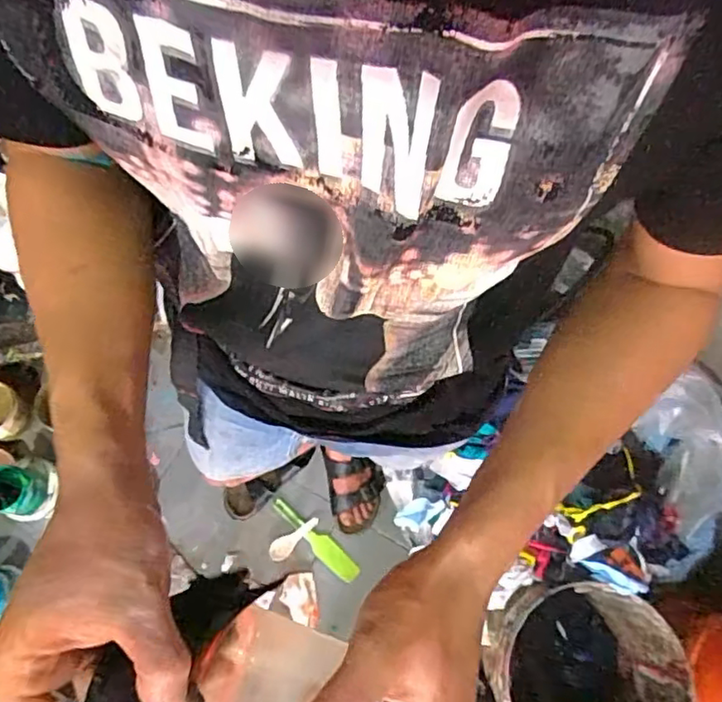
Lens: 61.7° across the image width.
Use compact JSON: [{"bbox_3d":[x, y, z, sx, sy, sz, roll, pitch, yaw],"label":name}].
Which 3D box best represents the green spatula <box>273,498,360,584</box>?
[{"bbox_3d":[-0.104,0.432,1.387,0.247,0.013,0.051,44,78,4],"label":"green spatula"}]

